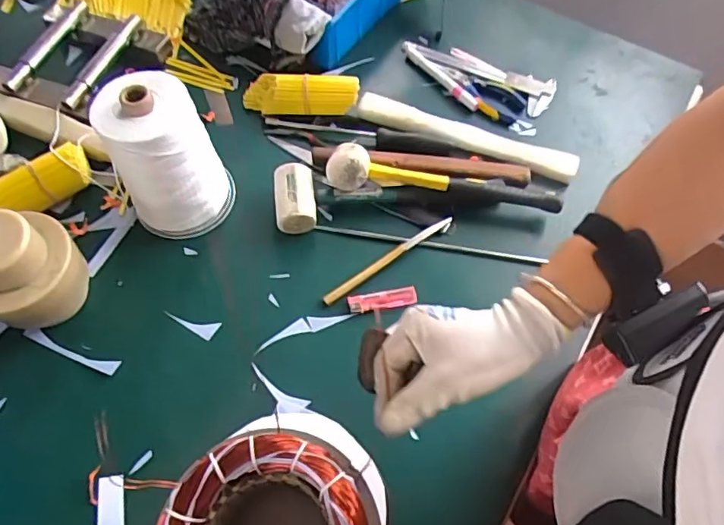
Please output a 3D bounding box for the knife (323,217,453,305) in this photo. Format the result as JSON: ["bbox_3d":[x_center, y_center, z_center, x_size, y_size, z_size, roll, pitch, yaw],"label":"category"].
[{"bbox_3d":[0.033,-0.006,0.635,0.183,0.014,0.015,-34,69,-17],"label":"knife"}]

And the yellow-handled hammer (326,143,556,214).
[{"bbox_3d":[0.100,-0.098,0.657,0.284,0.066,0.062,9,63,2],"label":"yellow-handled hammer"}]

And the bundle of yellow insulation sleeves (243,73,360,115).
[{"bbox_3d":[-0.085,-0.232,0.732,0.160,0.045,0.049,4,63,0],"label":"bundle of yellow insulation sleeves"}]

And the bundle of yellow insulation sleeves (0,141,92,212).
[{"bbox_3d":[-0.391,-0.096,0.652,0.123,0.045,0.043,-36,70,-18],"label":"bundle of yellow insulation sleeves"}]

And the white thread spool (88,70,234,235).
[{"bbox_3d":[-0.216,-0.113,0.598,0.114,0.166,0.101,-23,66,-13],"label":"white thread spool"}]

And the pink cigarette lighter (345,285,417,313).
[{"bbox_3d":[0.023,0.042,0.614,0.077,0.006,0.023,-9,64,-7],"label":"pink cigarette lighter"}]

